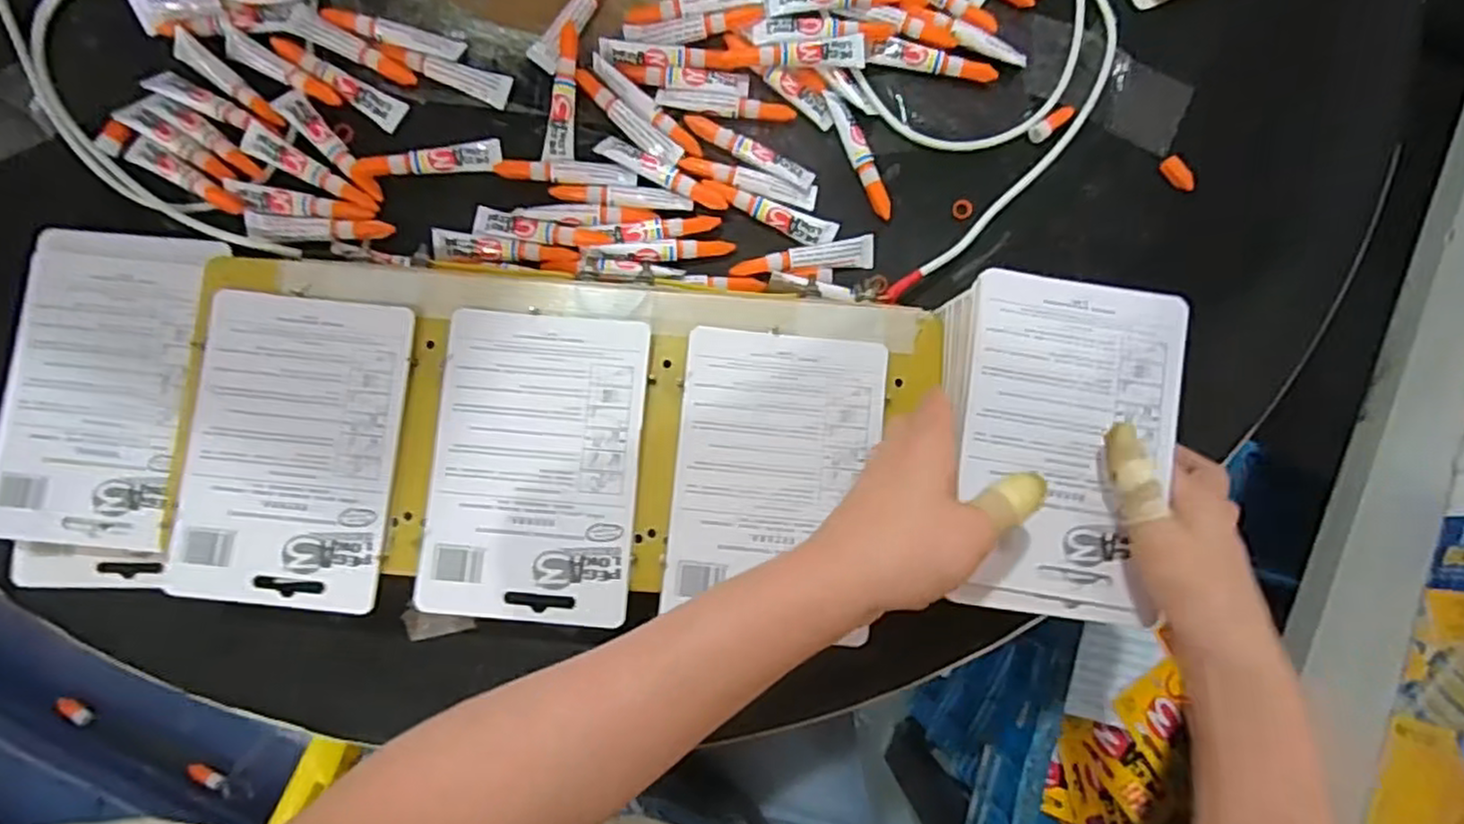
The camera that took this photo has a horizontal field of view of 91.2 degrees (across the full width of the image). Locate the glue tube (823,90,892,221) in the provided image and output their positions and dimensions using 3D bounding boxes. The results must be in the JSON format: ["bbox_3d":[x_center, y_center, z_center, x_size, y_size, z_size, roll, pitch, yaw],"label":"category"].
[{"bbox_3d":[0.081,-0.162,0.448,0.015,0.006,0.086,-22,84,-2],"label":"glue tube"}]

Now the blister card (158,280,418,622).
[{"bbox_3d":[-0.238,0.019,0.387,0.112,0.007,0.164,5,84,0],"label":"blister card"}]

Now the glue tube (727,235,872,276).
[{"bbox_3d":[0.043,-0.095,0.437,0.087,0.006,0.019,-5,84,-1],"label":"glue tube"}]

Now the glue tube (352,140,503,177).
[{"bbox_3d":[-0.187,-0.153,0.440,0.087,0.007,0.021,-10,84,-1],"label":"glue tube"}]

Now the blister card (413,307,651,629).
[{"bbox_3d":[-0.107,0.029,0.389,0.111,0.005,0.164,5,84,1],"label":"blister card"}]

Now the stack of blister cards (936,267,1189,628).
[{"bbox_3d":[0.172,0.018,0.382,0.116,0.024,0.173,6,84,1],"label":"stack of blister cards"}]

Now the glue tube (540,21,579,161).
[{"bbox_3d":[-0.103,-0.198,0.444,0.017,0.009,0.084,9,84,1],"label":"glue tube"}]

